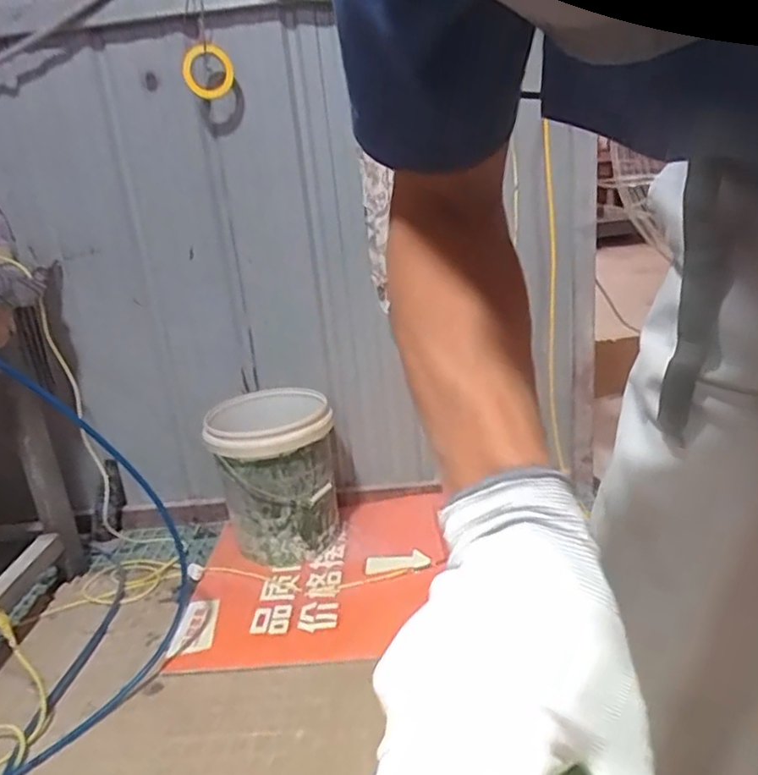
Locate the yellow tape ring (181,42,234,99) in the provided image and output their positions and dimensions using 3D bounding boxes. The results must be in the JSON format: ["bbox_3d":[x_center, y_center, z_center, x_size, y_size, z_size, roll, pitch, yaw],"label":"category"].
[{"bbox_3d":[-0.388,-0.717,1.440,0.112,0.108,0.015,-12,20,-17],"label":"yellow tape ring"}]

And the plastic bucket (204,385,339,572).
[{"bbox_3d":[-0.262,0.236,1.652,0.298,0.391,0.298,-5,19,2],"label":"plastic bucket"}]

